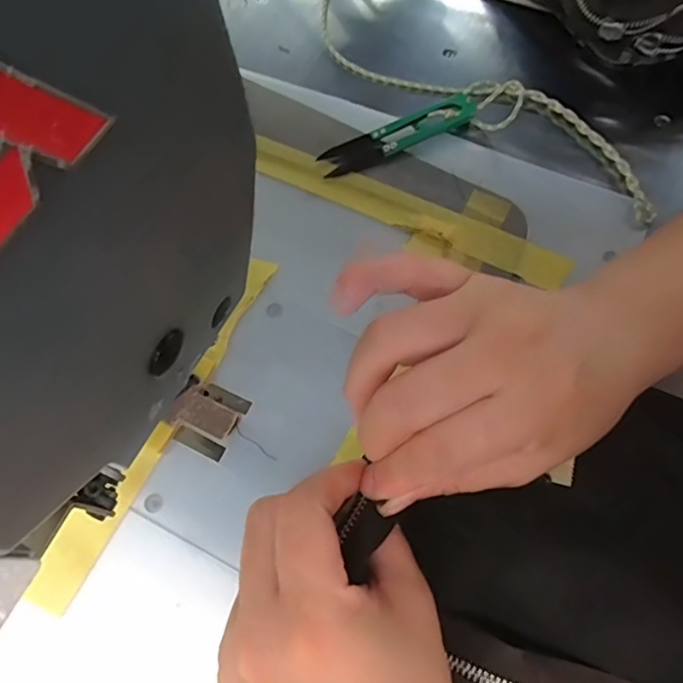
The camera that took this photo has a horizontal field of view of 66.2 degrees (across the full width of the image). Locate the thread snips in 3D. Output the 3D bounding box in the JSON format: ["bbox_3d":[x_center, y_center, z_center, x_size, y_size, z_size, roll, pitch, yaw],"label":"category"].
[{"bbox_3d":[0.035,-0.132,0.333,0.100,0.013,0.023,-24,67,-7],"label":"thread snips"}]

